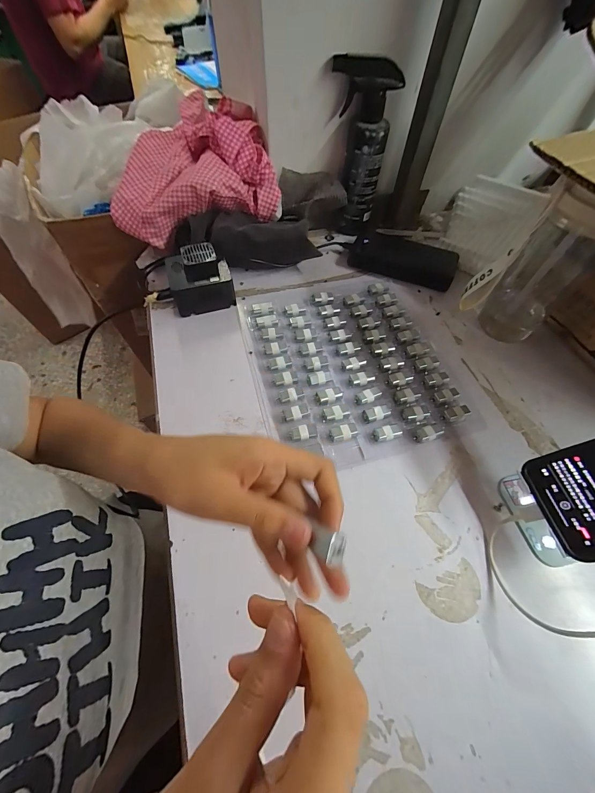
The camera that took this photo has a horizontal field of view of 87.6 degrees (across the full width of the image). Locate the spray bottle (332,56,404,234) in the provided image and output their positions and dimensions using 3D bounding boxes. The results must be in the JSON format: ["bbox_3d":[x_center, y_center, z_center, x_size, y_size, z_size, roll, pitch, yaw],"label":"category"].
[{"bbox_3d":[0.085,-0.357,0.464,0.087,0.197,0.055,12,60,5],"label":"spray bottle"}]

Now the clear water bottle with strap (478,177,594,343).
[{"bbox_3d":[0.289,-0.147,0.360,0.075,0.171,0.095,39,66,19],"label":"clear water bottle with strap"}]

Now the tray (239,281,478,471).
[{"bbox_3d":[0.057,-0.047,0.380,0.216,0.012,0.256,-12,60,-9],"label":"tray"}]

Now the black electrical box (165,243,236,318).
[{"bbox_3d":[-0.131,-0.157,0.417,0.077,0.061,0.065,-16,61,-11],"label":"black electrical box"}]

